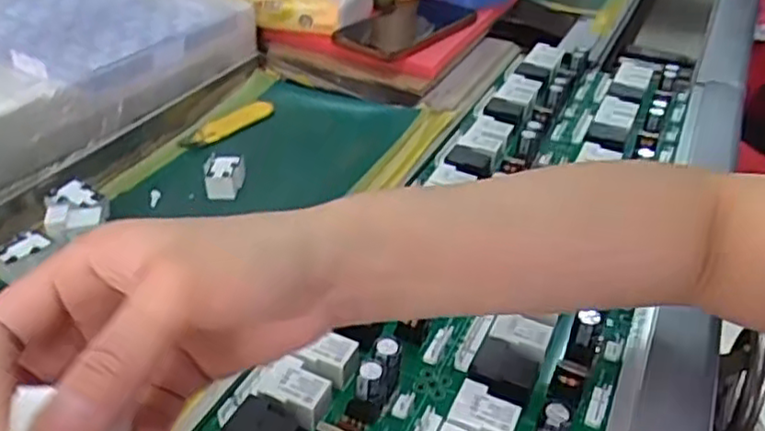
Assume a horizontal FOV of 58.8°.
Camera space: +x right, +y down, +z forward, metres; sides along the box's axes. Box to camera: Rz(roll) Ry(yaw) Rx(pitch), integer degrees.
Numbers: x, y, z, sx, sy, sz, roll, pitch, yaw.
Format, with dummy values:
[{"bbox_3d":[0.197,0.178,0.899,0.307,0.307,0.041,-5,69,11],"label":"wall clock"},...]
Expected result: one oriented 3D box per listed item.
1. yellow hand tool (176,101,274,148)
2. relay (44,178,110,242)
[{"bbox_3d":[-0.130,-0.079,0.584,0.019,0.011,0.090,26,41,27],"label":"yellow hand tool"},{"bbox_3d":[-0.202,-0.002,0.451,0.038,0.019,0.056,-12,39,-21],"label":"relay"}]

